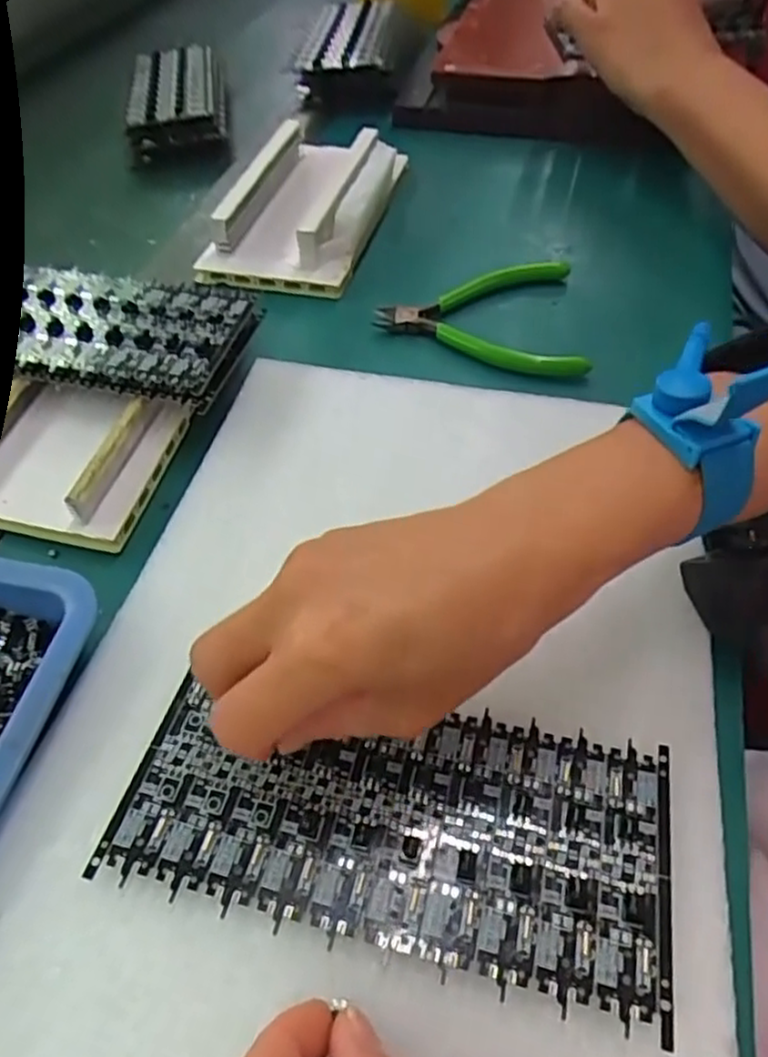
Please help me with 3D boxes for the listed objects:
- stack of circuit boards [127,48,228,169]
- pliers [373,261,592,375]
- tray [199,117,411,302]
[{"bbox_3d":[-0.169,-0.350,0.584,0.073,0.039,0.155,-9,50,-2],"label":"stack of circuit boards"},{"bbox_3d":[0.051,-0.115,0.388,0.108,0.011,0.090,-4,51,4],"label":"pliers"},{"bbox_3d":[-0.046,-0.210,0.452,0.089,0.038,0.162,10,53,15],"label":"tray"}]

